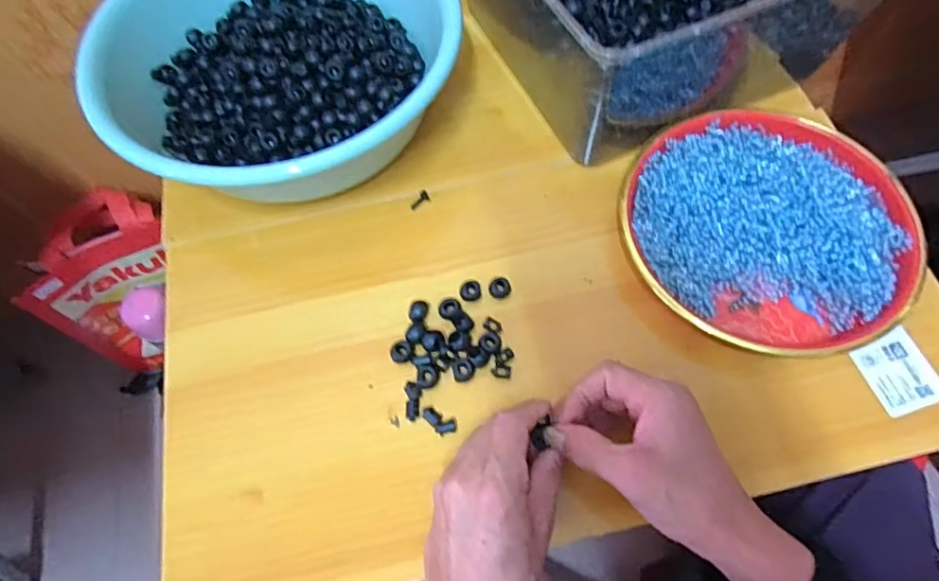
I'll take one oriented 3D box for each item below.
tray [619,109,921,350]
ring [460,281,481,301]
[{"bbox_3d":[0.235,-0.056,0.445,0.216,0.044,0.206,-1,65,2],"label":"tray"},{"bbox_3d":[0.001,0.001,0.444,0.016,0.006,0.016,-1,65,2],"label":"ring"}]

